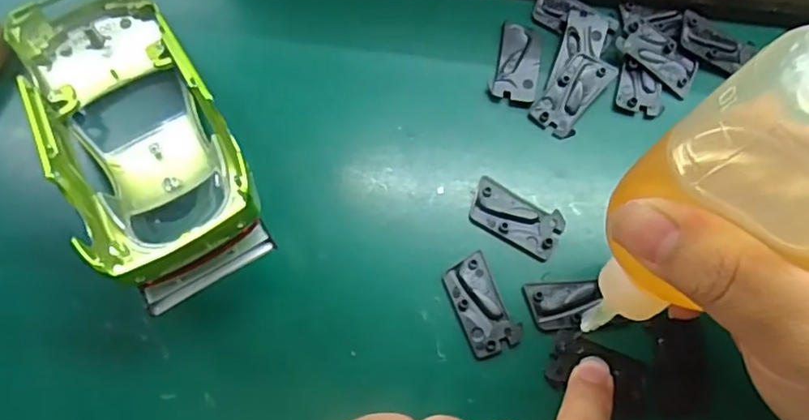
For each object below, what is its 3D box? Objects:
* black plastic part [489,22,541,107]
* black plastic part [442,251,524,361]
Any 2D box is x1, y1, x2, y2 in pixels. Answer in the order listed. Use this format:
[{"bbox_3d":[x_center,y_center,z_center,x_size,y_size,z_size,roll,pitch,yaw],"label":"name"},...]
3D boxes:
[{"bbox_3d":[0.044,-0.058,0.245,0.017,0.004,0.033,12,71,3],"label":"black plastic part"},{"bbox_3d":[0.026,0.033,0.217,0.018,0.004,0.033,-22,73,-8],"label":"black plastic part"}]

